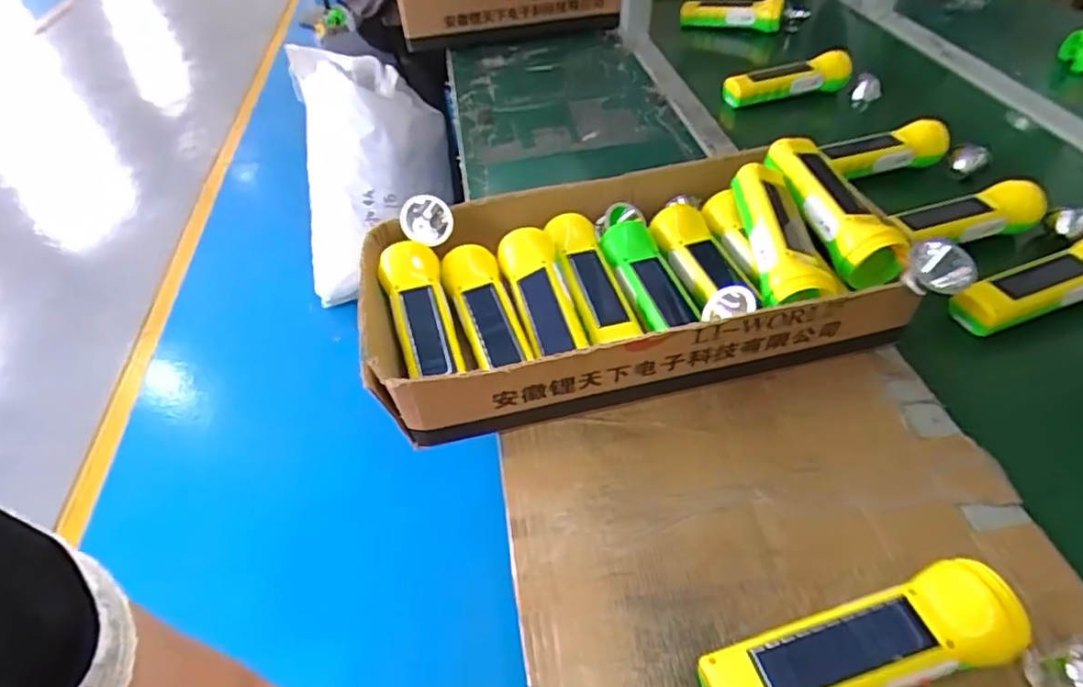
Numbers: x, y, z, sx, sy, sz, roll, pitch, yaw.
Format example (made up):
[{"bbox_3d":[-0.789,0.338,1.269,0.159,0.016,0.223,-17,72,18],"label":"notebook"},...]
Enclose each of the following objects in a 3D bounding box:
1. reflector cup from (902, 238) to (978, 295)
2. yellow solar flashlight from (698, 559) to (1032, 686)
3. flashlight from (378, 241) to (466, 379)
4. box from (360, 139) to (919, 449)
[{"bbox_3d":[0.283,-0.052,0.441,0.019,0.036,0.044,-36,54,-29],"label":"reflector cup"},{"bbox_3d":[0.169,0.168,0.331,0.165,0.052,0.048,-14,46,-11],"label":"yellow solar flashlight"},{"bbox_3d":[-0.098,-0.027,0.505,0.047,0.032,0.132,-14,58,-13],"label":"flashlight"},{"bbox_3d":[0.070,-0.057,0.527,0.407,0.096,0.217,-10,45,-7],"label":"box"}]

